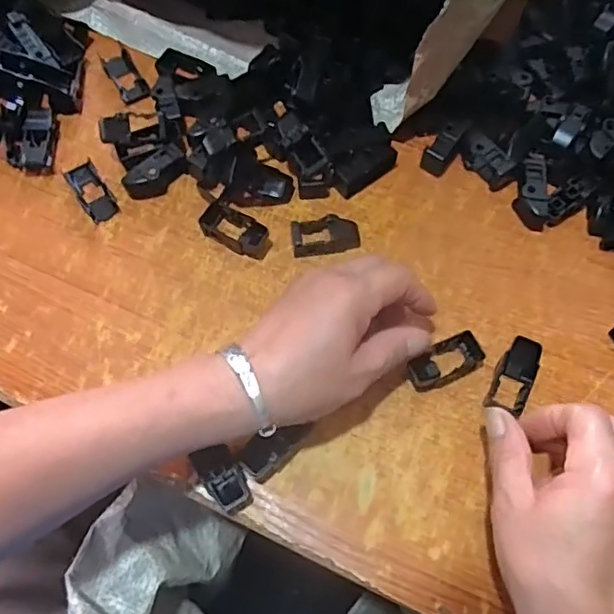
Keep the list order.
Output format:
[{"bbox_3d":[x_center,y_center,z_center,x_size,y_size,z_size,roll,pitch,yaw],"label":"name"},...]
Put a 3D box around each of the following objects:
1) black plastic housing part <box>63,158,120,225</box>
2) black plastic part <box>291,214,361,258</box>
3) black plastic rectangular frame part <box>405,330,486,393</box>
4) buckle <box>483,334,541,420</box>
[{"bbox_3d":[-0.162,-0.087,0.441,0.023,0.004,0.055,-33,71,-13],"label":"black plastic housing part"},{"bbox_3d":[0.014,-0.051,0.425,0.049,0.016,0.025,-10,68,-4],"label":"black plastic part"},{"bbox_3d":[0.090,0.037,0.386,0.053,0.015,0.026,-28,71,-11],"label":"black plastic rectangular frame part"},{"bbox_3d":[0.136,0.044,0.381,0.024,0.016,0.047,23,71,10],"label":"buckle"}]

